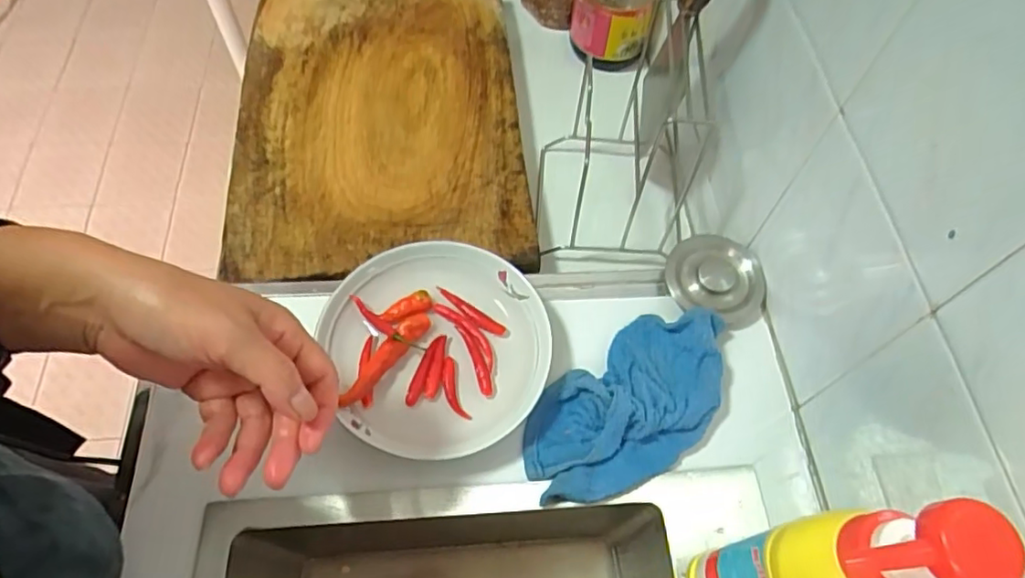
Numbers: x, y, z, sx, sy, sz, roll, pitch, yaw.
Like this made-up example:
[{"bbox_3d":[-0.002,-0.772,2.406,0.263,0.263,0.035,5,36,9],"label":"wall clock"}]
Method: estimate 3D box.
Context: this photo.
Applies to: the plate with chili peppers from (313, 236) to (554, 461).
[{"bbox_3d":[-0.055,0.043,0.470,0.164,0.027,0.170,1,62,-2],"label":"plate with chili peppers"}]

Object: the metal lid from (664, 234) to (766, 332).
[{"bbox_3d":[0.175,-0.009,0.522,0.081,0.024,0.075,-5,75,19],"label":"metal lid"}]

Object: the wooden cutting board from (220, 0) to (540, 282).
[{"bbox_3d":[-0.149,-0.199,0.688,0.306,0.029,0.420,-5,62,-5],"label":"wooden cutting board"}]

